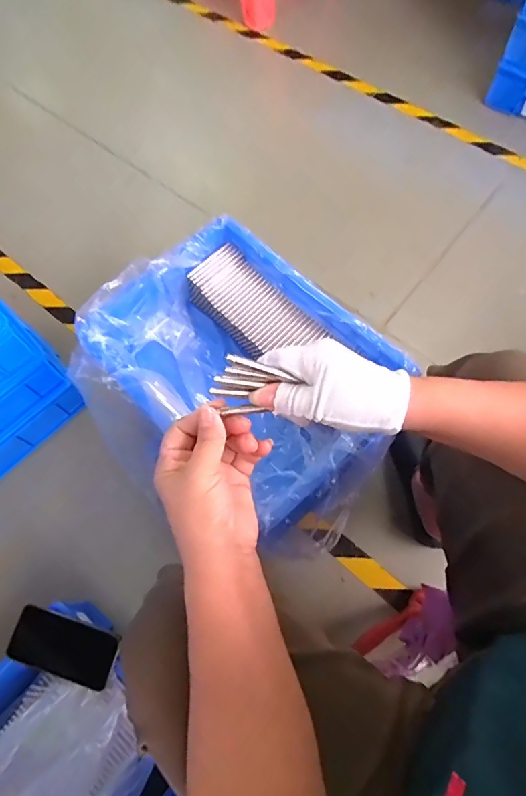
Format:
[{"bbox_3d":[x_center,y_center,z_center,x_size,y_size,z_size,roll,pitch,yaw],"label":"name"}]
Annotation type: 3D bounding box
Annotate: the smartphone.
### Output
[{"bbox_3d":[-0.297,0.370,0.661,0.156,0.010,0.073,19,62,2],"label":"smartphone"}]

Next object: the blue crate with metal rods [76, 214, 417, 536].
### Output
[{"bbox_3d":[-0.024,-0.036,0.663,0.440,0.126,0.328,41,75,17],"label":"blue crate with metal rods"}]

